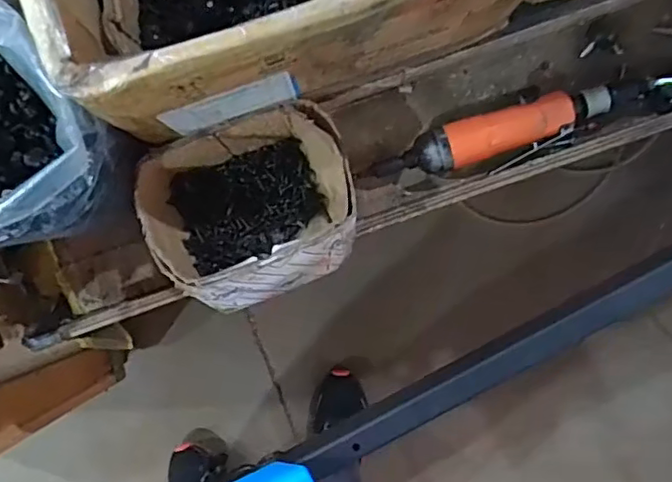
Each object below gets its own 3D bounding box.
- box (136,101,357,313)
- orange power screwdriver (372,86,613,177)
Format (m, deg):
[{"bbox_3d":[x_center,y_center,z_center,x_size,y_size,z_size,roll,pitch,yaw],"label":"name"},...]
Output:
[{"bbox_3d":[-0.072,-0.031,0.532,0.171,0.105,0.161,-21,68,1],"label":"box"},{"bbox_3d":[0.144,-0.096,0.563,0.214,0.044,0.041,-14,90,0],"label":"orange power screwdriver"}]

